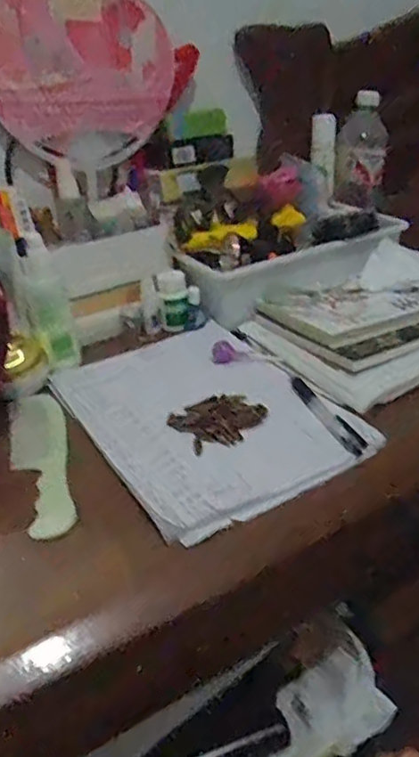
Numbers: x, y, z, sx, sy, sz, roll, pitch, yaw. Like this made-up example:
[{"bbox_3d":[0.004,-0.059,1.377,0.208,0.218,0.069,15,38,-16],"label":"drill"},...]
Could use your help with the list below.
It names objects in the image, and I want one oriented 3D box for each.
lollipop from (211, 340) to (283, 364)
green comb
[{"bbox_3d":[0.039,-0.025,0.672,0.072,0.017,0.026,6,30,-7],"label":"lollipop"},{"bbox_3d":[-0.153,0.068,0.562,0.049,0.010,0.220,-13,32,-12],"label":"green comb"}]

